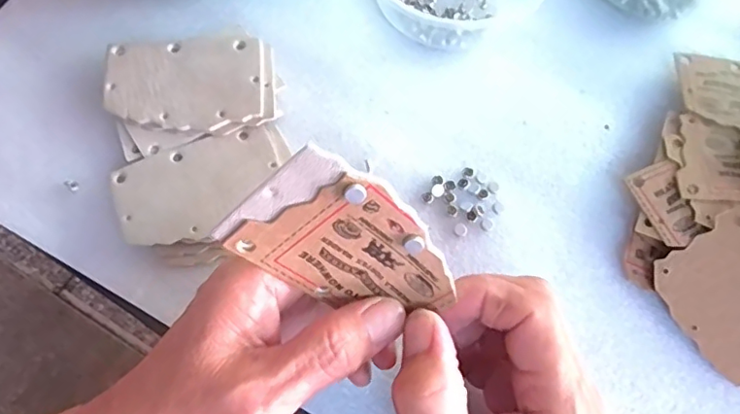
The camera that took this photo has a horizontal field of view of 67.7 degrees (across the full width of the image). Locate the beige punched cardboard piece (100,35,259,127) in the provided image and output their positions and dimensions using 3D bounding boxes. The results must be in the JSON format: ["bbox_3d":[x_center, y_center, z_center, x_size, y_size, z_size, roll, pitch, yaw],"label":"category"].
[{"bbox_3d":[-0.101,-0.069,0.302,0.083,0.004,0.057,-5,68,-2],"label":"beige punched cardboard piece"}]

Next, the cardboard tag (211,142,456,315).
[{"bbox_3d":[-0.007,0.016,0.193,0.078,0.053,0.004,37,30,-26],"label":"cardboard tag"}]

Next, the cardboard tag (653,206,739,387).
[{"bbox_3d":[0.183,0.046,0.275,0.061,0.006,0.075,-28,84,1],"label":"cardboard tag"}]

